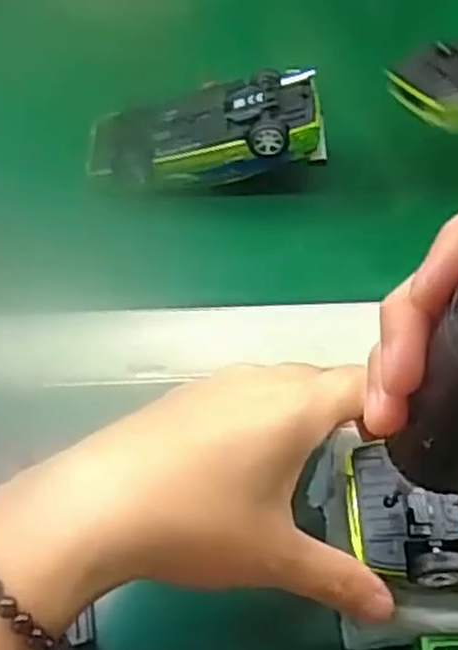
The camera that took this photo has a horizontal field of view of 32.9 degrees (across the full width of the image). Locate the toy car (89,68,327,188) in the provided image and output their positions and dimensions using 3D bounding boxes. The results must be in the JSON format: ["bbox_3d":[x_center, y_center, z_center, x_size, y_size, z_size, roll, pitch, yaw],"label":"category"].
[{"bbox_3d":[-0.013,-0.106,0.436,0.132,0.030,0.057,-5,53,14],"label":"toy car"}]

